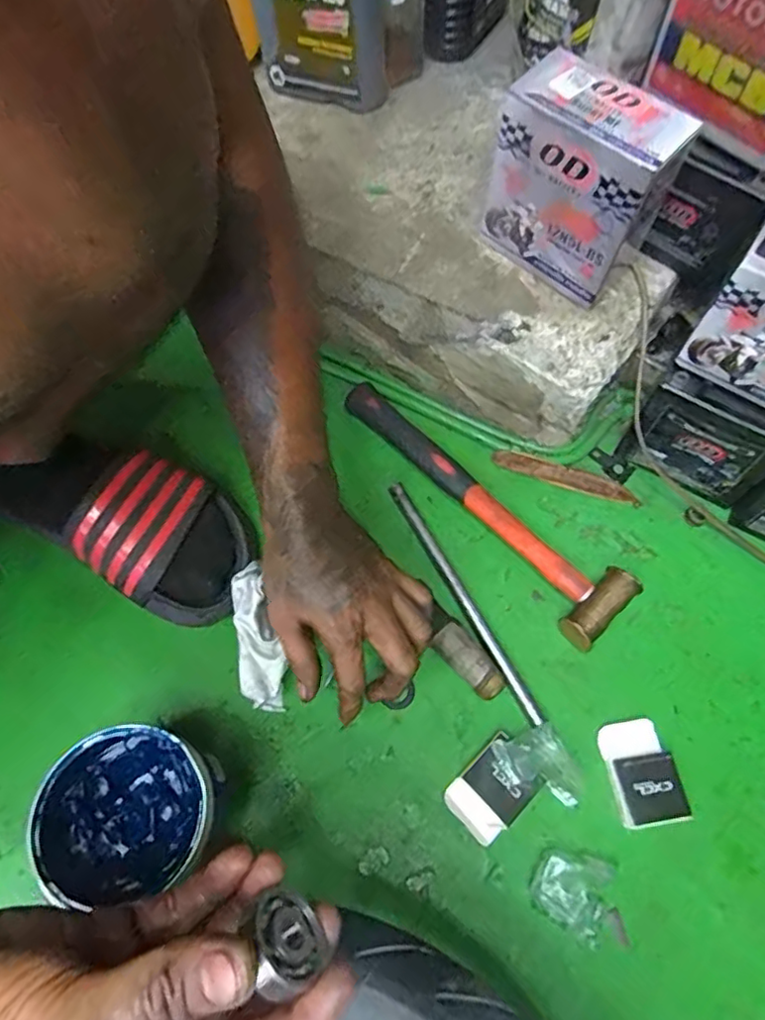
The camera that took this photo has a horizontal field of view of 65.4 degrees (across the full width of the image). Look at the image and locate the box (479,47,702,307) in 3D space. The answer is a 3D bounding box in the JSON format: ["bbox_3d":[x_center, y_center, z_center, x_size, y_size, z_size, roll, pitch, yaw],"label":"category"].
[{"bbox_3d":[0.149,-0.253,0.474,0.128,0.144,0.075,32,68,13],"label":"box"}]

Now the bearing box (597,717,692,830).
[{"bbox_3d":[0.195,0.197,0.450,0.048,0.019,0.072,-6,65,-5],"label":"bearing box"}]

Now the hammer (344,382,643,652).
[{"bbox_3d":[0.080,-0.010,0.536,0.067,0.033,0.309,-41,72,-19],"label":"hammer"}]

